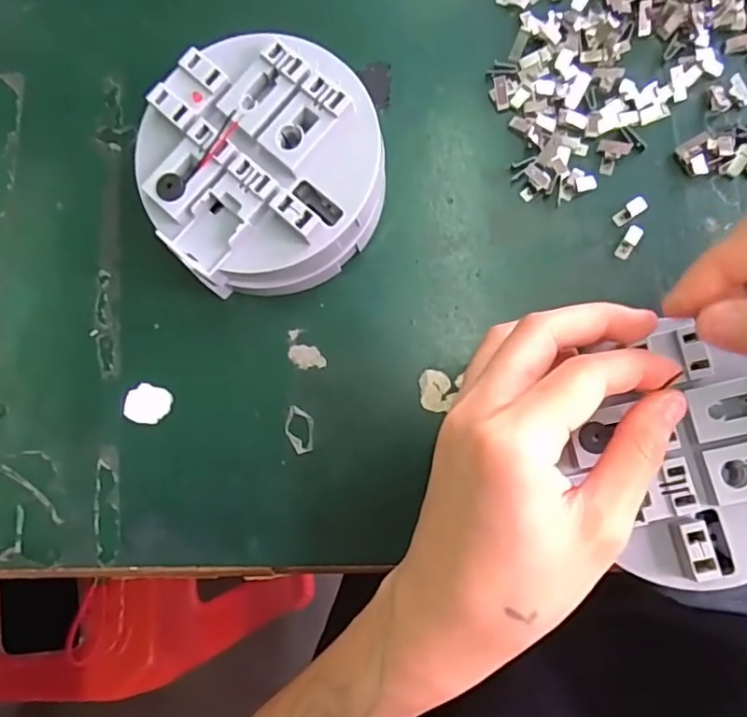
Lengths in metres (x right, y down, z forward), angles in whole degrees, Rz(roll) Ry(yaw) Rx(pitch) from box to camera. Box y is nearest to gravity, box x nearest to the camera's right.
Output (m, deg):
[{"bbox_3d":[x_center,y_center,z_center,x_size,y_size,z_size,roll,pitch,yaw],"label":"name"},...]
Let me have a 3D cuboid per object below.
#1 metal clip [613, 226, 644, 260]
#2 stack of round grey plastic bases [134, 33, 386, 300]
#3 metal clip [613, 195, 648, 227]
[{"bbox_3d":[0.112,-0.051,0.255,0.006,0.004,0.015,31,99,8],"label":"metal clip"},{"bbox_3d":[-0.046,-0.082,0.254,0.101,0.040,0.100,-23,81,1],"label":"stack of round grey plastic bases"},{"bbox_3d":[0.113,-0.065,0.256,0.016,0.004,0.007,-36,80,-1],"label":"metal clip"}]

